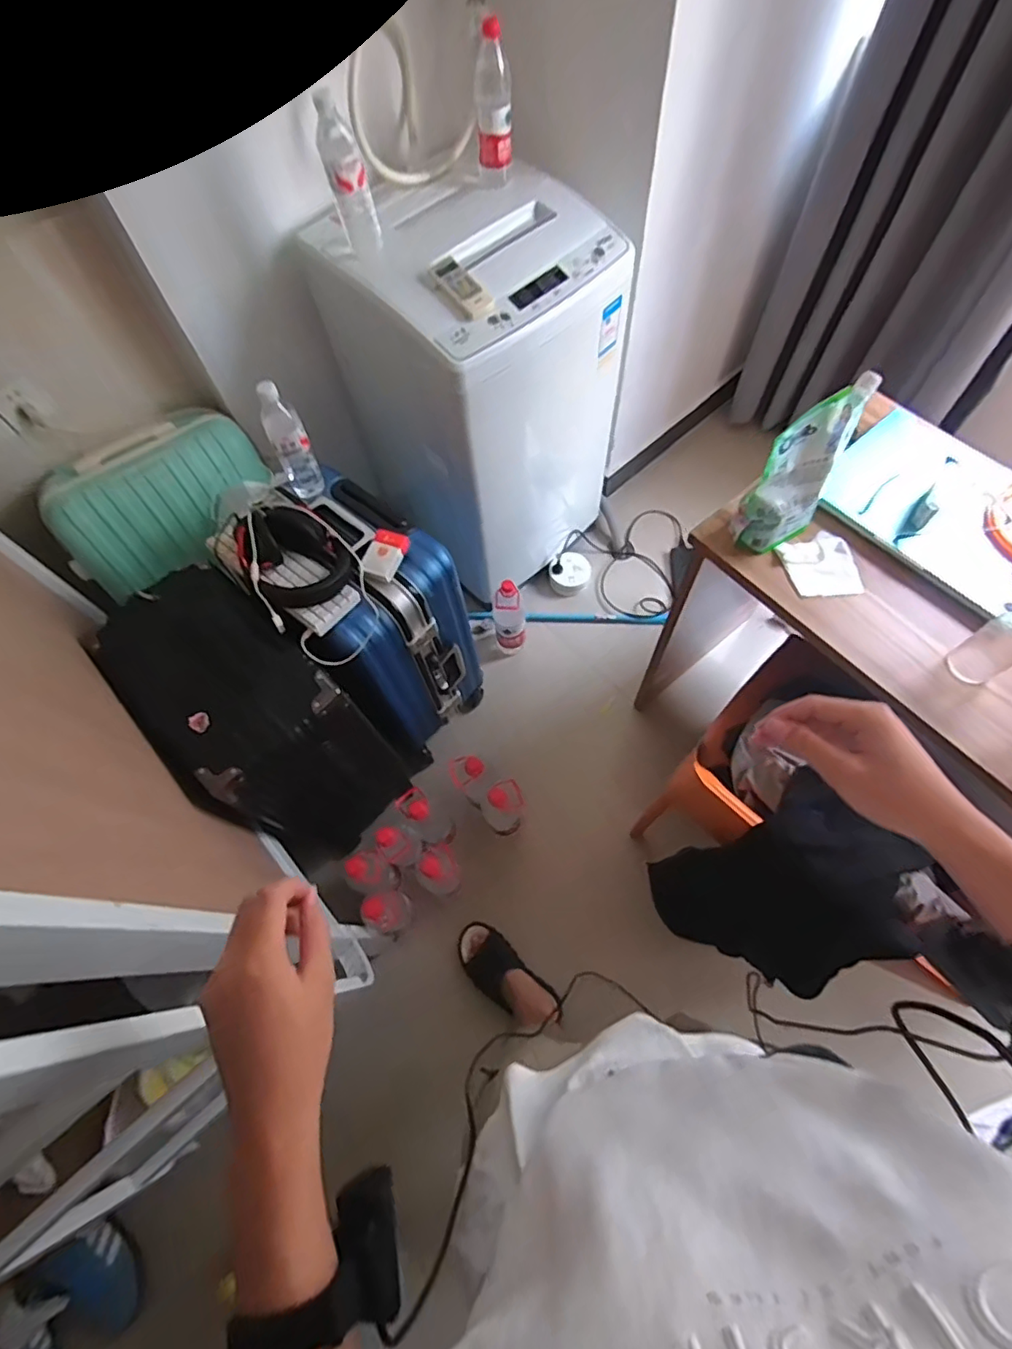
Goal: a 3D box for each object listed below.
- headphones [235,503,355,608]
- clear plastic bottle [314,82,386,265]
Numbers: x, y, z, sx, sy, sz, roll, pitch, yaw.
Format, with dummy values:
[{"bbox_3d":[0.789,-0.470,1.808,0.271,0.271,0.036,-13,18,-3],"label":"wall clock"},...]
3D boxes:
[{"bbox_3d":[-0.368,-0.205,1.008,0.162,0.094,0.175,-35,68,-12],"label":"headphones"},{"bbox_3d":[-0.268,-0.845,1.001,0.067,0.231,0.059,-12,65,-2],"label":"clear plastic bottle"}]

